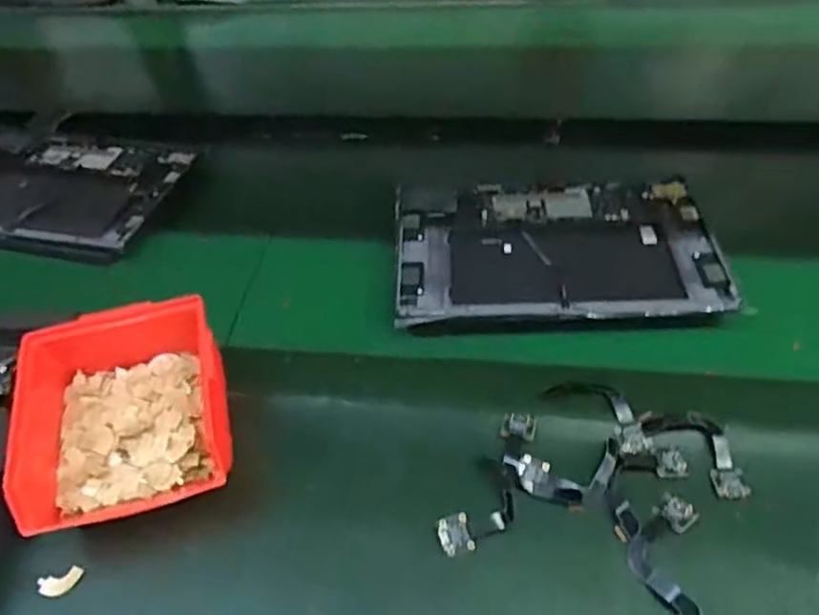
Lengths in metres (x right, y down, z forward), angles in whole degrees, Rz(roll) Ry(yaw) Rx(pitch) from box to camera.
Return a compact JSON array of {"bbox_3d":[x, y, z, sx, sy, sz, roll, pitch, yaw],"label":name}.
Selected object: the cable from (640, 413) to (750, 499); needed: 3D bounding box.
[{"bbox_3d":[0.190,0.088,0.423,0.036,0.012,0.070,-31,54,-24],"label":"cable"}]

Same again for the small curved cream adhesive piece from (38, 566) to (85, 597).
[{"bbox_3d":[-0.216,0.171,0.408,0.025,0.004,0.014,-18,49,-15],"label":"small curved cream adhesive piece"}]

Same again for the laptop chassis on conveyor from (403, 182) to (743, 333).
[{"bbox_3d":[0.120,-0.050,0.550,0.258,0.019,0.165,-1,47,1],"label":"laptop chassis on conveyor"}]

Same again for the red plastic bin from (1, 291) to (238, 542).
[{"bbox_3d":[-0.190,0.072,0.446,0.122,0.078,0.135,-11,48,-9],"label":"red plastic bin"}]

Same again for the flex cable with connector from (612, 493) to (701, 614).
[{"bbox_3d":[0.156,0.147,0.388,0.051,0.008,0.074,-10,48,-8],"label":"flex cable with connector"}]

